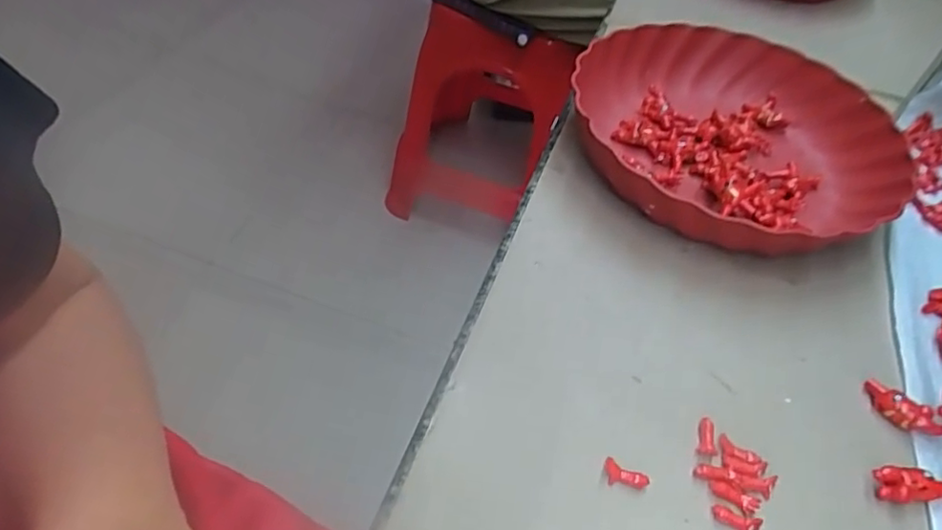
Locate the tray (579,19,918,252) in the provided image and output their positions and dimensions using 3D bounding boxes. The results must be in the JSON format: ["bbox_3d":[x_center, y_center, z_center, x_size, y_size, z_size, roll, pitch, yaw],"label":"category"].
[{"bbox_3d":[0.190,-0.099,0.468,0.225,0.050,0.222,-16,53,-19],"label":"tray"}]

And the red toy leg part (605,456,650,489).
[{"bbox_3d":[0.075,0.104,0.303,0.022,0.006,0.010,21,50,12],"label":"red toy leg part"}]

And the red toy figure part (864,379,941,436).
[{"bbox_3d":[0.240,0.081,0.346,0.041,0.011,0.016,38,55,24],"label":"red toy figure part"}]

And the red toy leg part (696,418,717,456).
[{"bbox_3d":[0.123,0.089,0.322,0.010,0.004,0.022,18,50,9],"label":"red toy leg part"}]

